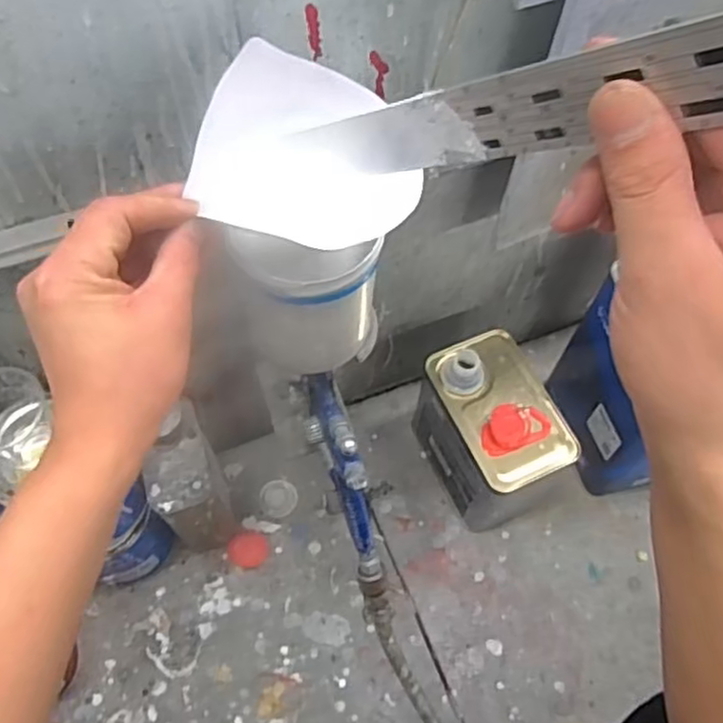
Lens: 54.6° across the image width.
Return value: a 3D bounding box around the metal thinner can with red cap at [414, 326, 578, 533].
[{"bbox_3d":[0.135,0.085,0.782,0.091,0.187,0.158,-19,63,-12],"label":"metal thinner can with red cap"}]

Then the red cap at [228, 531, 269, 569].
[{"bbox_3d":[-0.128,0.215,0.797,0.046,0.008,0.040,-5,61,-5],"label":"red cap"}]

